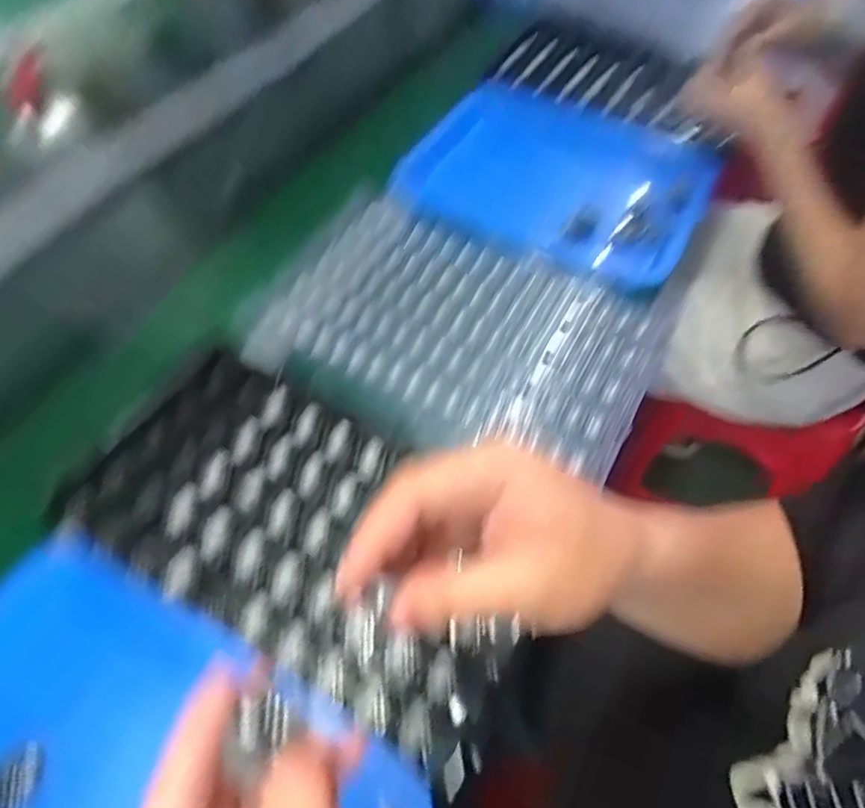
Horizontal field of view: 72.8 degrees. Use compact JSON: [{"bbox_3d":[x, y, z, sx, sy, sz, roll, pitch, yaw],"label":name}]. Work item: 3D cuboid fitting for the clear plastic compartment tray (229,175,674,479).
[{"bbox_3d":[0.019,-0.069,0.572,0.363,0.047,0.261,22,58,15],"label":"clear plastic compartment tray"}]

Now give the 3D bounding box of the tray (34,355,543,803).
[{"bbox_3d":[-0.096,0.091,0.449,0.347,0.023,0.185,26,59,17],"label":"tray"}]

